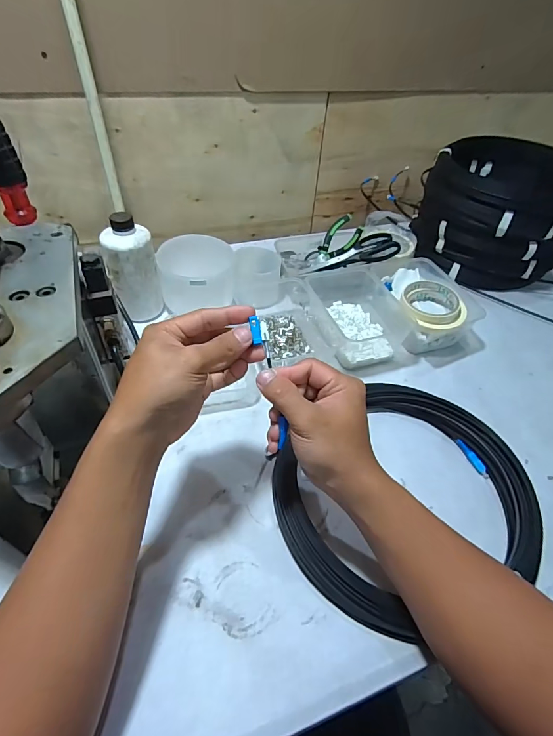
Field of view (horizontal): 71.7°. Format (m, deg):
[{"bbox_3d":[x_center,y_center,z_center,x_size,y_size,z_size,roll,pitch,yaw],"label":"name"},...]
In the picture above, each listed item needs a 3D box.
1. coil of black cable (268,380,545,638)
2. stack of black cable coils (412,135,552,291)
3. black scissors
[{"bbox_3d":[0.148,0.142,0.426,0.276,0.036,0.255,2,45,-2],"label":"coil of black cable"},{"bbox_3d":[0.423,-0.306,0.746,0.263,0.198,0.256,21,48,15],"label":"stack of black cable coils"},{"bbox_3d":[0.133,-0.203,0.699,0.169,0.019,0.066,-16,47,16],"label":"black scissors"}]

